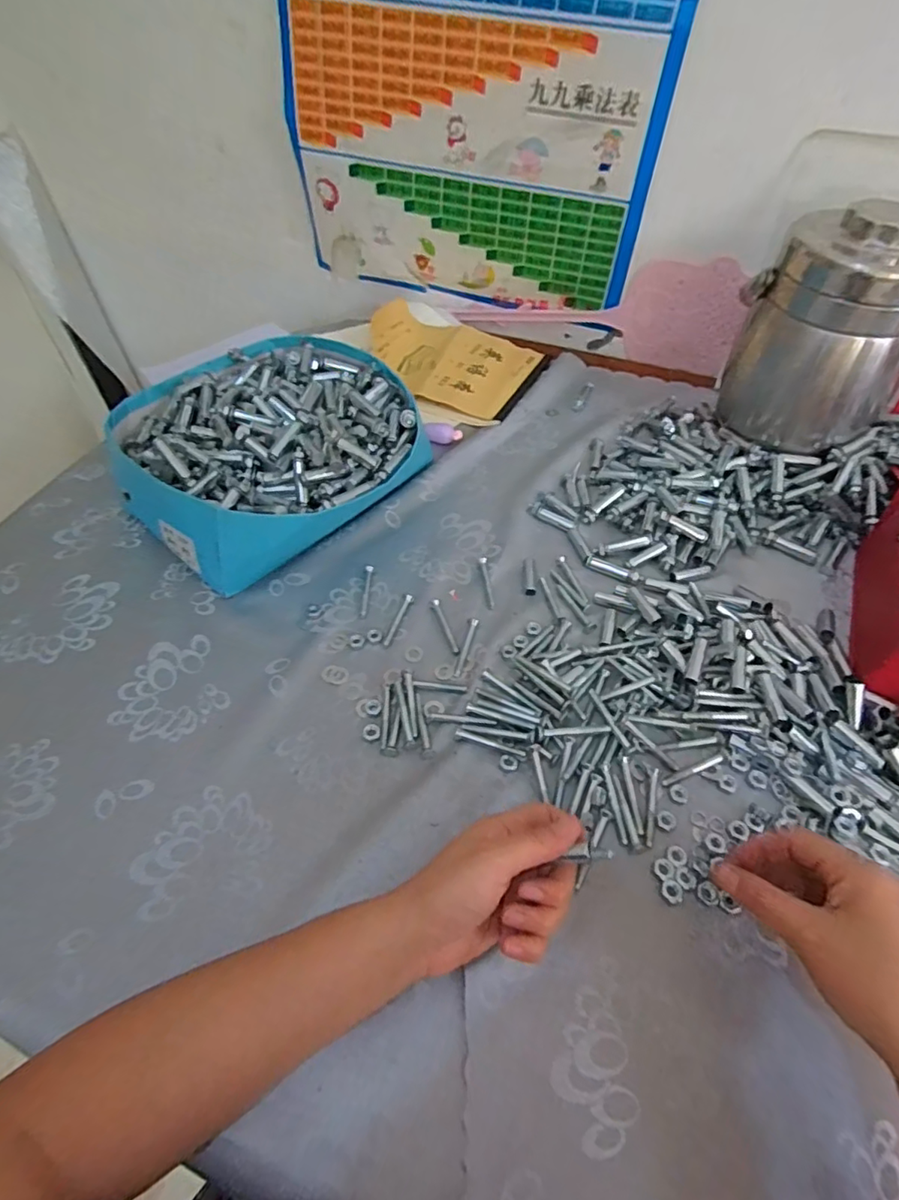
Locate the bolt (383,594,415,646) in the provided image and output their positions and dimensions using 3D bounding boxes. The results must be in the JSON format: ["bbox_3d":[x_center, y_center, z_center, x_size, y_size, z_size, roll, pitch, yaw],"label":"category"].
[{"bbox_3d":[-0.045,0.016,0.514,0.010,0.009,0.057,14,53,11],"label":"bolt"}]

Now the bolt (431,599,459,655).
[{"bbox_3d":[-0.004,0.022,0.512,0.008,0.004,0.062,-15,53,-11],"label":"bolt"}]

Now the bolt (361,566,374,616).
[{"bbox_3d":[-0.077,-0.010,0.538,0.007,0.004,0.056,0,52,1],"label":"bolt"}]

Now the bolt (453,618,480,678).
[{"bbox_3d":[0.014,0.039,0.498,0.007,0.004,0.061,14,53,11],"label":"bolt"}]

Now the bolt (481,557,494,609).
[{"bbox_3d":[0.036,-0.018,0.544,0.006,0.004,0.064,-5,52,-3],"label":"bolt"}]

